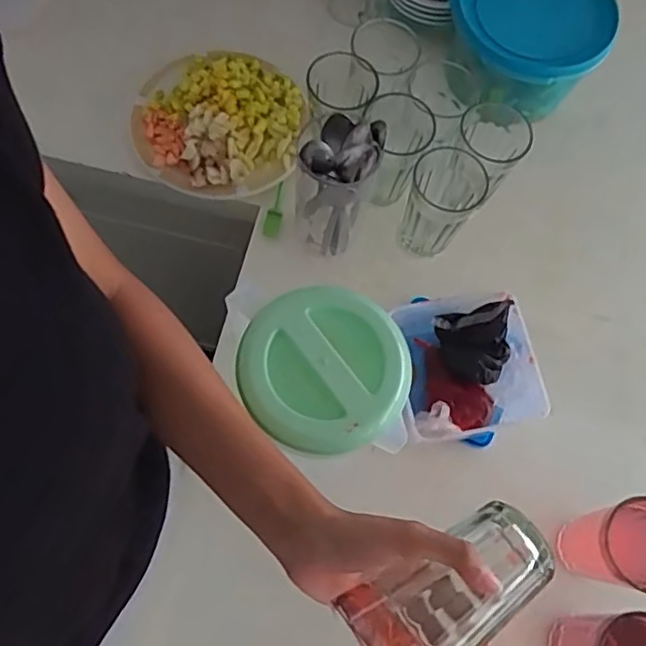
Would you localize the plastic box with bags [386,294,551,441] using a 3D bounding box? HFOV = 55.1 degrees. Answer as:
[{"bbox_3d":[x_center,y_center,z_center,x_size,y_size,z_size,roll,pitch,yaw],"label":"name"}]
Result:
[{"bbox_3d":[0.143,0.052,0.644,0.131,0.085,0.132,-5,69,-5],"label":"plastic box with bags"}]

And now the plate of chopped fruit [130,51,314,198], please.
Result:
[{"bbox_3d":[-0.125,-0.245,0.746,0.203,0.046,0.184,-2,69,-4],"label":"plate of chopped fruit"}]

